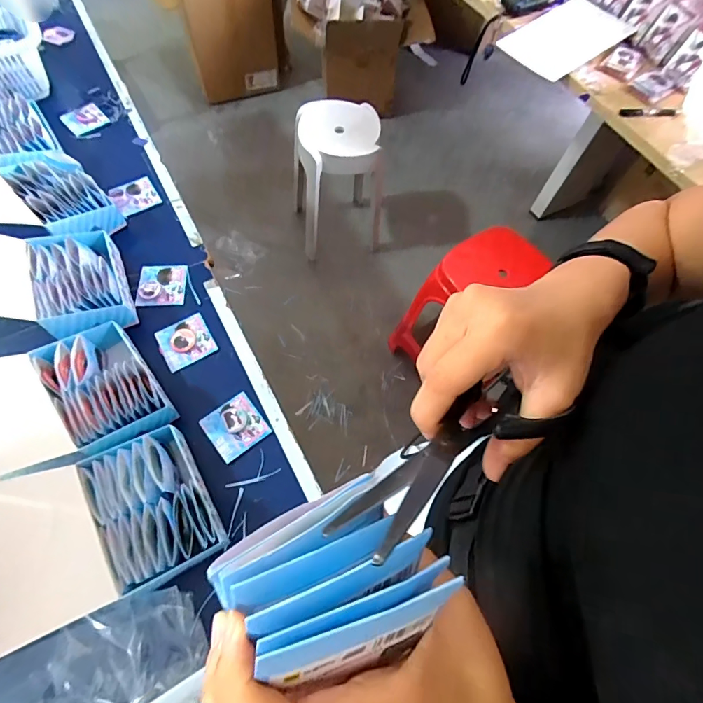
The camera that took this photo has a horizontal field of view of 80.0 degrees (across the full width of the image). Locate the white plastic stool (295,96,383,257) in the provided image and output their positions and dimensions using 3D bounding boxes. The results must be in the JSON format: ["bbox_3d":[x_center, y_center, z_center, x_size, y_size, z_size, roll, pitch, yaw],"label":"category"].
[{"bbox_3d":[-0.055,-0.585,1.406,0.263,0.395,0.251,-8,65,-7],"label":"white plastic stool"}]

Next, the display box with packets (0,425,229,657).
[{"bbox_3d":[-0.240,0.170,0.423,0.167,0.128,0.149,-25,68,-15],"label":"display box with packets"}]

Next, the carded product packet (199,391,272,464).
[{"bbox_3d":[-0.148,0.094,0.533,0.066,0.012,0.070,-35,71,-18],"label":"carded product packet"}]

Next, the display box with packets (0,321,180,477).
[{"bbox_3d":[-0.334,0.052,0.471,0.187,0.137,0.158,-33,70,-17],"label":"display box with packets"}]

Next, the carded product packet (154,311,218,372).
[{"bbox_3d":[-0.233,-0.015,0.585,0.069,0.008,0.071,-27,69,-15],"label":"carded product packet"}]

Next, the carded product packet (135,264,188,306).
[{"bbox_3d":[-0.280,-0.101,0.621,0.067,0.009,0.068,-2,65,-9],"label":"carded product packet"}]

